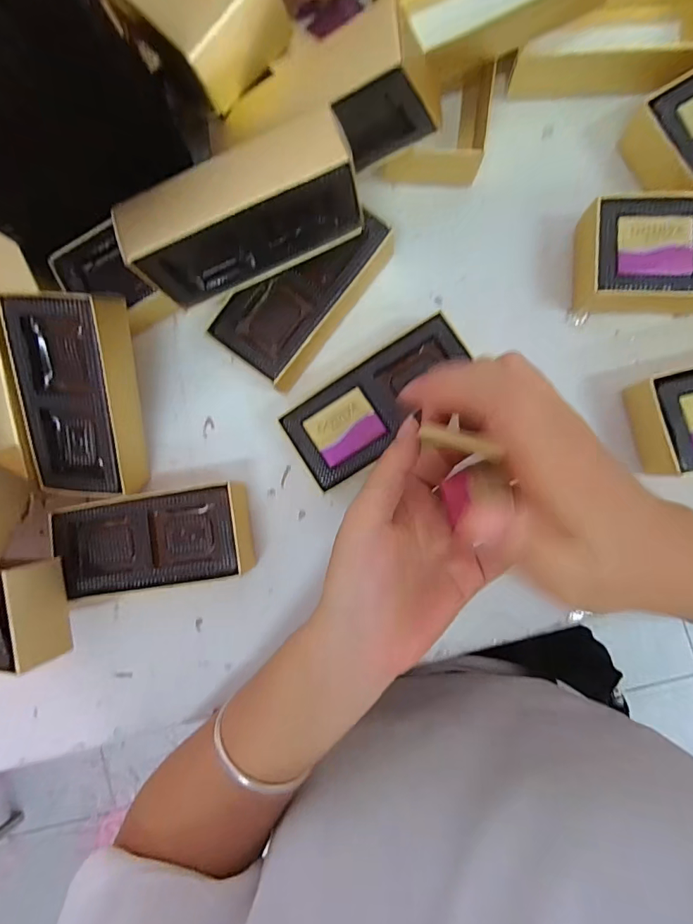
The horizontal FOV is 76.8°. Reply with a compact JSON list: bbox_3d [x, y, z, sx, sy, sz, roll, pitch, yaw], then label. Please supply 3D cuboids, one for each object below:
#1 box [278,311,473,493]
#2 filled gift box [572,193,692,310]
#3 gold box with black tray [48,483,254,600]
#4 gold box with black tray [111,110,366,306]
[{"bbox_3d":[0.021,-0.034,0.265,0.111,0.032,0.050,-34,87,4],"label":"box"},{"bbox_3d":[0.193,-0.115,0.249,0.121,0.031,0.060,1,90,5],"label":"filled gift box"},{"bbox_3d":[-0.118,0.048,0.274,0.109,0.034,0.058,-8,89,5],"label":"gold box with black tray"},{"bbox_3d":[-0.051,-0.128,0.229,0.117,0.055,0.041,-21,88,5],"label":"gold box with black tray"}]

